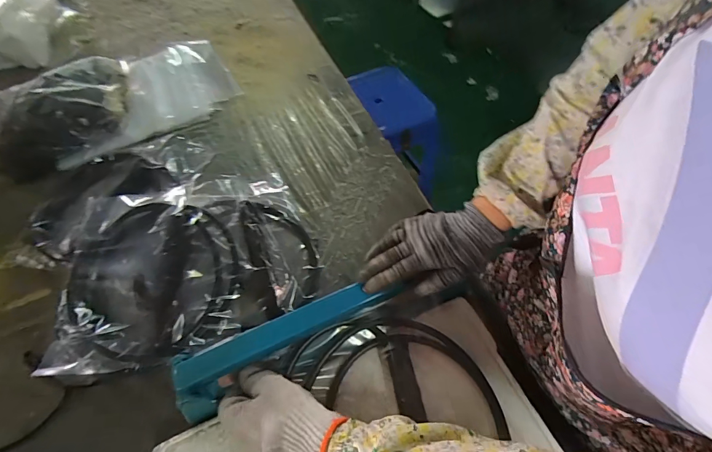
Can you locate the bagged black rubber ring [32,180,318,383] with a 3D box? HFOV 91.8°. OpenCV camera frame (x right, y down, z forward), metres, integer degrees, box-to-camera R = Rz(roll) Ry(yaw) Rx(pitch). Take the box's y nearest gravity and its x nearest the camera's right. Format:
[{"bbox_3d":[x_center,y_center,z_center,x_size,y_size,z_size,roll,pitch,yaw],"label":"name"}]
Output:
[{"bbox_3d":[-0.249,0.052,0.528,0.346,0.059,0.267,-15,60,-9],"label":"bagged black rubber ring"}]

